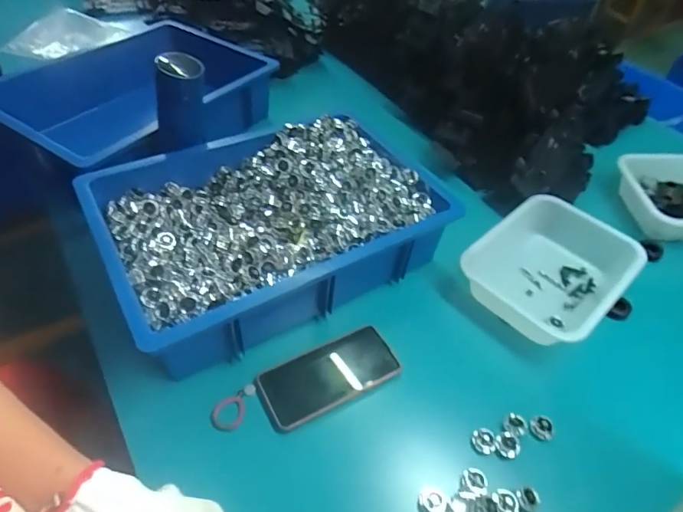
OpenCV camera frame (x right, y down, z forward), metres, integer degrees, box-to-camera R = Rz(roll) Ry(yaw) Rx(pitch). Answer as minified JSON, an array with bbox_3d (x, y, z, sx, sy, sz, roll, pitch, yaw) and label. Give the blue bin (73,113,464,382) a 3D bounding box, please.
[{"bbox_3d":[-0.097,-0.052,0.654,0.448,0.108,0.326,-24,53,-24],"label":"blue bin"}]

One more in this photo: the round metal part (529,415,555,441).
[{"bbox_3d":[0.236,0.202,0.527,0.025,0.009,0.025,2,47,-2],"label":"round metal part"}]

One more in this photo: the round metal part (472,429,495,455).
[{"bbox_3d":[0.163,0.211,0.514,0.025,0.007,0.027,2,47,-2],"label":"round metal part"}]

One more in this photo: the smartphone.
[{"bbox_3d":[-0.015,0.144,0.549,0.168,0.016,0.079,-20,52,-22],"label":"smartphone"}]

